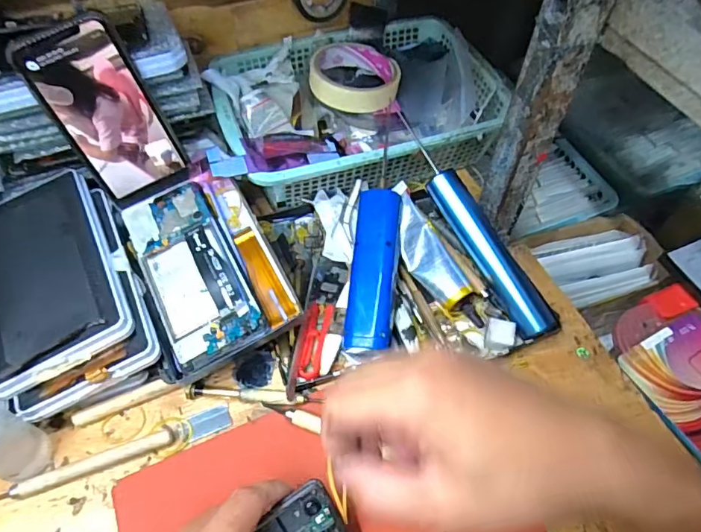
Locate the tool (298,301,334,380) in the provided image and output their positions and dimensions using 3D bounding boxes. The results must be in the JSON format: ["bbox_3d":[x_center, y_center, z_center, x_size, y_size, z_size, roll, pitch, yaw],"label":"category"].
[{"bbox_3d":[-0.029,0.060,0.401,0.019,0.008,0.064,8,56,4],"label":"tool"}]

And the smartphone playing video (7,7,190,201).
[{"bbox_3d":[-0.194,-0.121,0.398,0.071,0.137,0.006,-27,38,-8],"label":"smartphone playing video"}]

